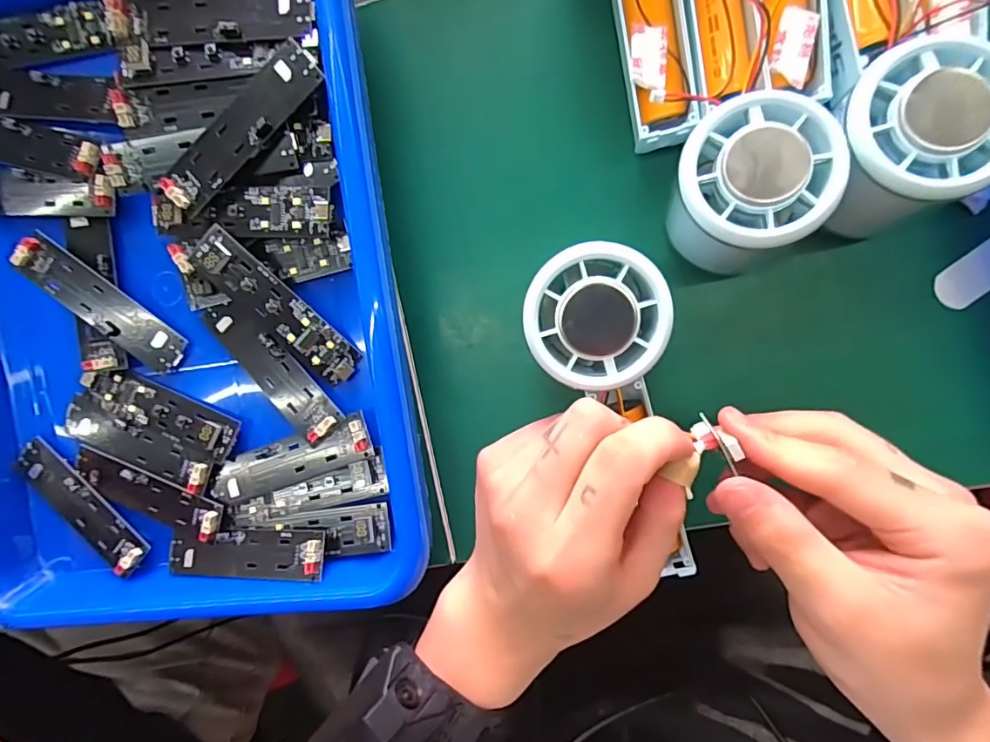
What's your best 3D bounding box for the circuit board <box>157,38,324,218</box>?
[{"bbox_3d":[-0.117,-0.111,0.237,0.091,0.010,0.022,-43,86,8],"label":"circuit board"}]

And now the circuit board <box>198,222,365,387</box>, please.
[{"bbox_3d":[-0.105,-0.030,0.252,0.090,0.013,0.023,43,95,-10],"label":"circuit board"}]

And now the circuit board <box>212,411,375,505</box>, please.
[{"bbox_3d":[-0.103,0.046,0.257,0.087,0.007,0.022,-20,89,9],"label":"circuit board"}]

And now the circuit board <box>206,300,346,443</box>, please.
[{"bbox_3d":[-0.112,-0.002,0.258,0.022,0.007,0.085,-43,86,8],"label":"circuit board"}]

